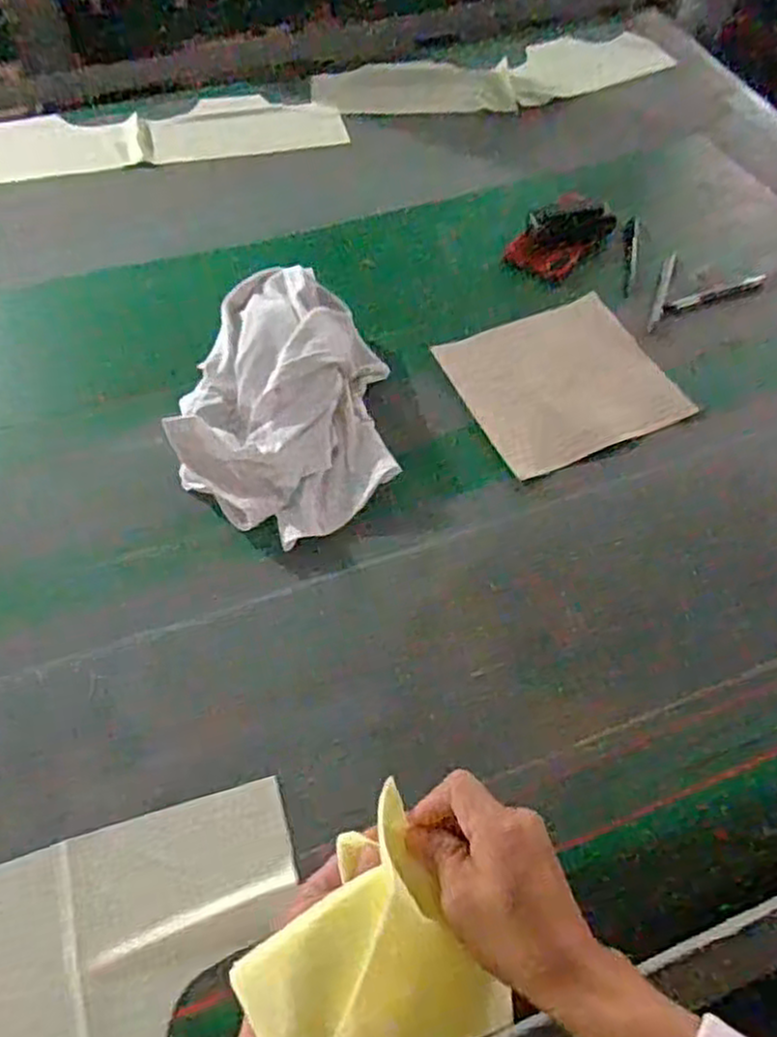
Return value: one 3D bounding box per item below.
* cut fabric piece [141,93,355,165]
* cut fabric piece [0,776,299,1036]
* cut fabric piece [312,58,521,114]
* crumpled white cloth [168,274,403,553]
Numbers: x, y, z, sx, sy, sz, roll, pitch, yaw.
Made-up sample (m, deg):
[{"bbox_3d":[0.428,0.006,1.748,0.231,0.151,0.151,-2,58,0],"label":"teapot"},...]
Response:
[{"bbox_3d":[-0.205,-0.565,1.074,0.269,0.033,0.122,-9,58,-8],"label":"cut fabric piece"},{"bbox_3d":[-0.208,0.299,0.512,0.296,0.025,0.151,-16,59,-12],"label":"cut fabric piece"},{"bbox_3d":[0.038,-0.659,1.130,0.299,0.014,0.148,-3,56,-1],"label":"cut fabric piece"},{"bbox_3d":[-0.103,-0.124,0.740,0.208,0.074,0.301,-3,58,-4],"label":"crumpled white cloth"}]

